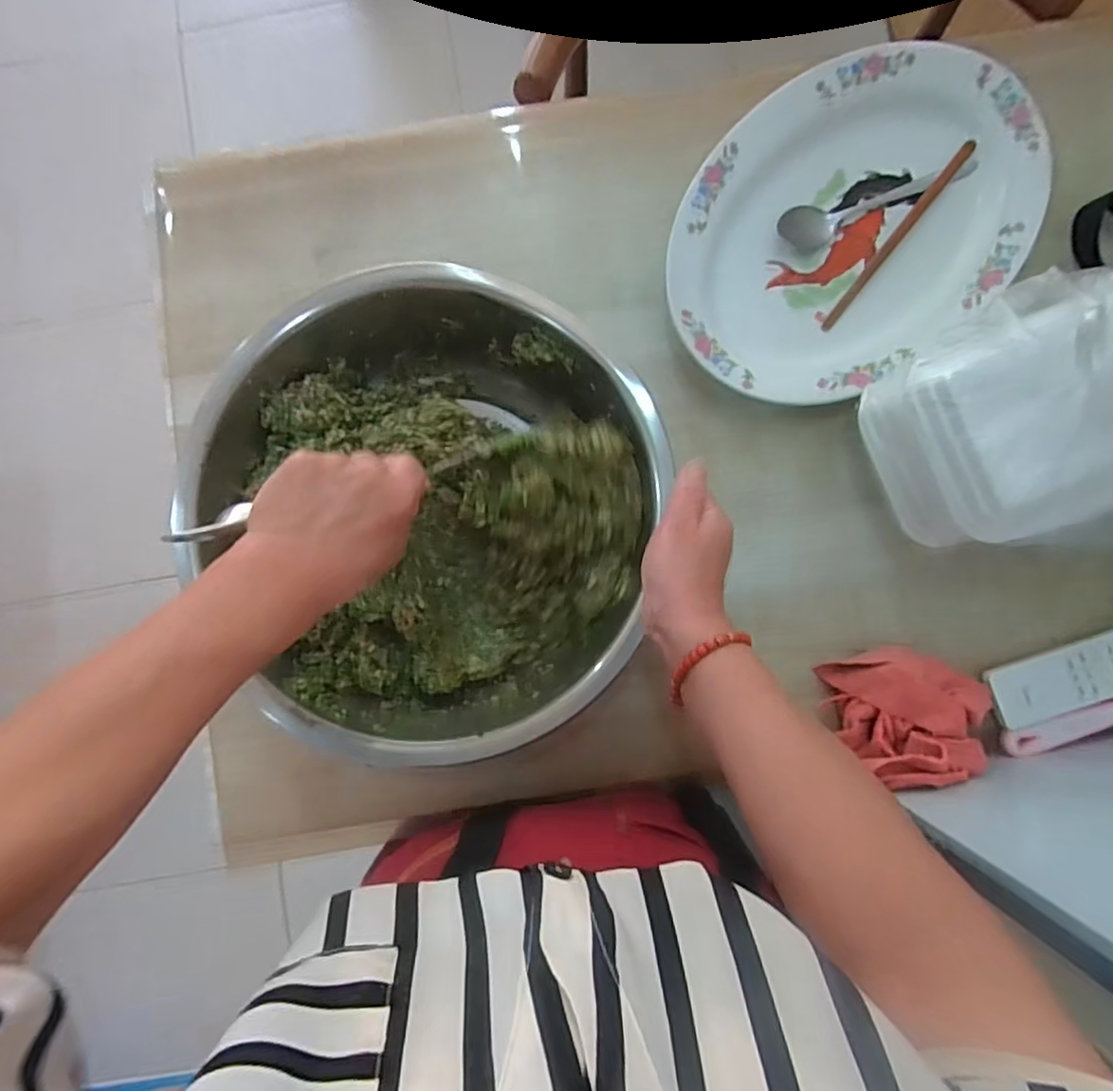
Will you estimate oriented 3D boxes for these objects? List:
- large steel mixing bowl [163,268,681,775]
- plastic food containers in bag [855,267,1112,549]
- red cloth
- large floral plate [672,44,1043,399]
[{"bbox_3d":[-0.099,-0.034,0.486,0.323,0.098,0.311,0,86,1],"label":"large steel mixing bowl"},{"bbox_3d":[0.337,-0.082,0.442,0.182,0.133,0.176,-23,86,0],"label":"plastic food containers in bag"},{"bbox_3d":[0.277,0.131,0.489,0.119,0.037,0.101,-9,86,1],"label":"red cloth"},{"bbox_3d":[0.243,-0.268,0.528,0.326,0.035,0.236,-35,86,-1],"label":"large floral plate"}]

